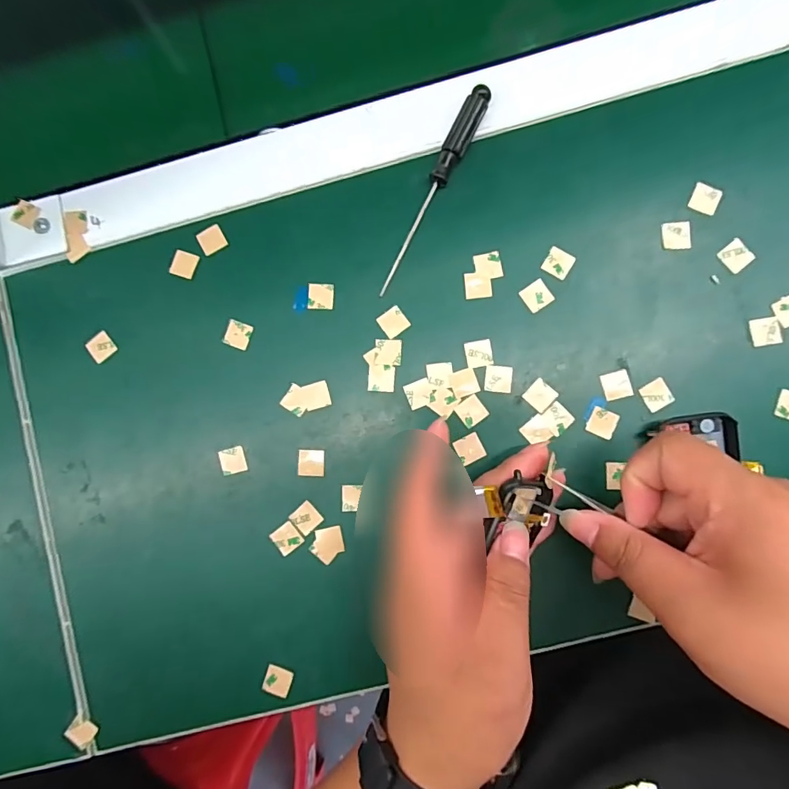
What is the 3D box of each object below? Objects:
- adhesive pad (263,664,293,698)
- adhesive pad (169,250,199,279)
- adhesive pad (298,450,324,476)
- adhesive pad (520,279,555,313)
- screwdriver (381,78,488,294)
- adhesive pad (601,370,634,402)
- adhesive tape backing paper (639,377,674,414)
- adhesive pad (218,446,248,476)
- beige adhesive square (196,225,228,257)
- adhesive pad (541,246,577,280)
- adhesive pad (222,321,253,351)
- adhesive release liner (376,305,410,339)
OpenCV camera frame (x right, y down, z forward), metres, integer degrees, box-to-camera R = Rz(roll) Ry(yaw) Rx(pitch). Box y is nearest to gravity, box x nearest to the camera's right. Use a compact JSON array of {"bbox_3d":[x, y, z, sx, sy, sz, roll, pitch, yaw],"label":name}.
[{"bbox_3d":[-0.068,0.166,0.273,0.015,0.004,0.014,16,88,5],"label":"adhesive pad"},{"bbox_3d":[-0.130,-0.080,0.290,0.014,0.004,0.016,17,88,5],"label":"adhesive pad"},{"bbox_3d":[-0.050,0.041,0.279,0.015,0.004,0.016,1,87,4],"label":"adhesive pad"},{"bbox_3d":[0.084,-0.058,0.275,0.016,0.004,0.015,-34,85,1],"label":"adhesive pad"},{"bbox_3d":[0.021,-0.120,0.277,0.014,0.012,0.130,28,89,5],"label":"screwdriver"},{"bbox_3d":[0.128,-0.005,0.269,0.015,0.004,0.016,-13,86,3],"label":"adhesive pad"},{"bbox_3d":[0.150,0.000,0.267,0.016,0.004,0.016,-31,85,2],"label":"adhesive tape backing paper"},{"bbox_3d":[-0.097,0.040,0.283,0.015,0.004,0.015,-14,86,3],"label":"adhesive pad"},{"bbox_3d":[-0.113,-0.096,0.292,0.016,0.004,0.015,-33,85,2],"label":"beige adhesive square"},{"bbox_3d":[0.096,-0.078,0.275,0.016,0.004,0.016,32,89,5],"label":"adhesive pad"},{"bbox_3d":[-0.096,-0.037,0.287,0.015,0.004,0.016,19,88,5],"label":"adhesive pad"},{"bbox_3d":[-0.001,-0.043,0.280,0.015,0.004,0.016,-38,85,1],"label":"adhesive release liner"}]

